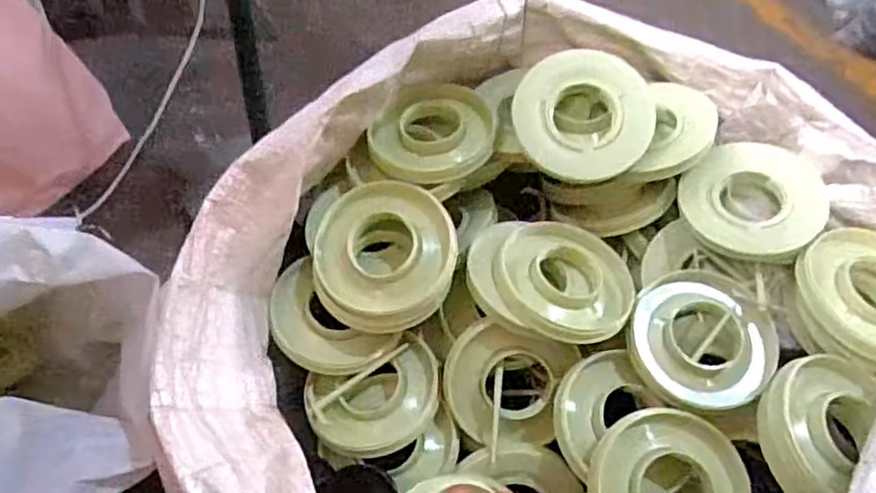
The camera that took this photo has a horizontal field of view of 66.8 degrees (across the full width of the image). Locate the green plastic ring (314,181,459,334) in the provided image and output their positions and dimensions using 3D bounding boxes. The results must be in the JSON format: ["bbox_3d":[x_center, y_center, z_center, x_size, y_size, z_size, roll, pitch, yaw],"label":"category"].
[{"bbox_3d":[-0.049,0.010,0.620,0.129,0.023,0.137,0,88,4],"label":"green plastic ring"}]

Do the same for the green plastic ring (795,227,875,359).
[{"bbox_3d":[0.399,0.045,0.613,0.127,0.025,0.127,3,64,-7],"label":"green plastic ring"}]

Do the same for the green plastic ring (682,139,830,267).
[{"bbox_3d":[0.303,-0.046,0.637,0.119,0.016,0.124,-3,77,13],"label":"green plastic ring"}]

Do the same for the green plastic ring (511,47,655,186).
[{"bbox_3d":[0.141,-0.125,0.636,0.130,0.018,0.121,0,82,3],"label":"green plastic ring"}]

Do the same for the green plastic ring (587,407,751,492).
[{"bbox_3d":[0.190,0.201,0.556,0.123,0.031,0.123,1,73,-3],"label":"green plastic ring"}]

